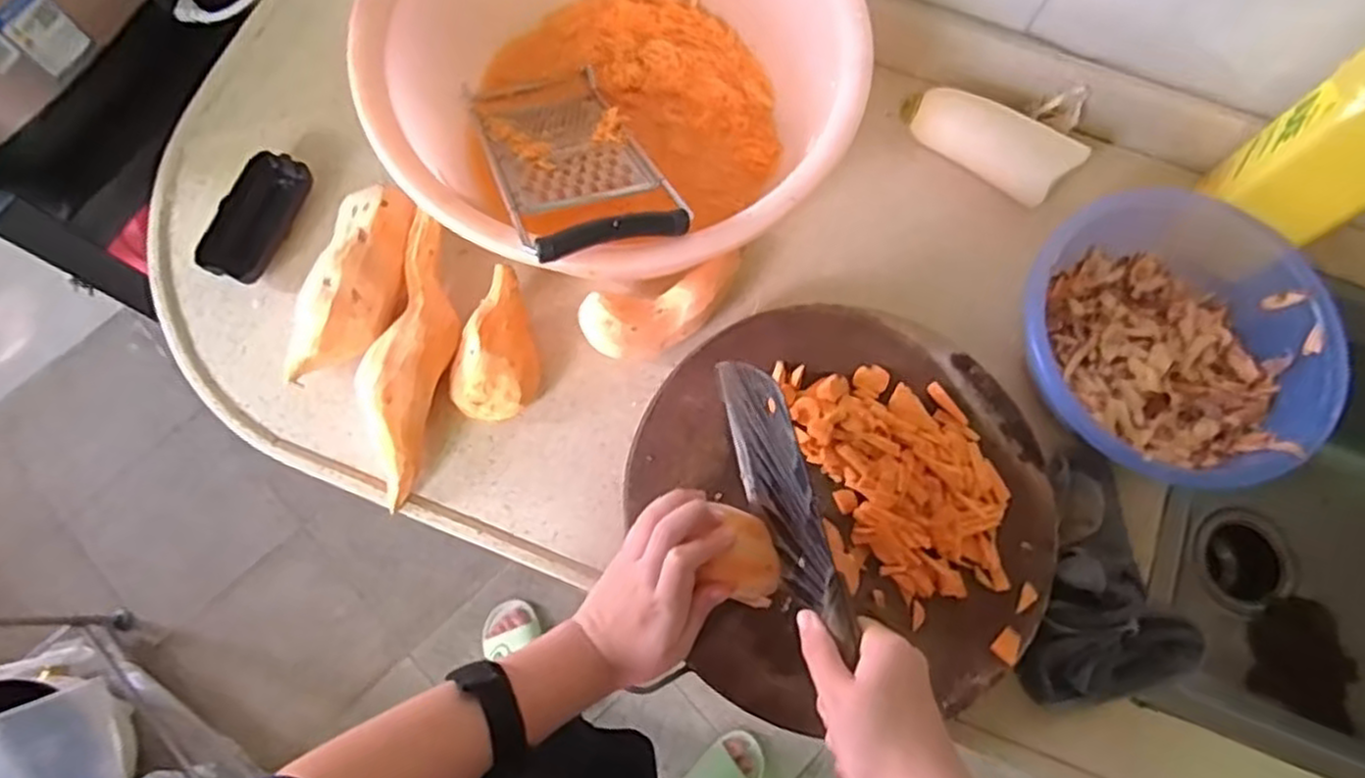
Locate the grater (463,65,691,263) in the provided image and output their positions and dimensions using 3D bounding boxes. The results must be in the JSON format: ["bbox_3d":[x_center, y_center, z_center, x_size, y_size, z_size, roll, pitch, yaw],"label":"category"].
[{"bbox_3d":[-0.087,-0.179,0.554,0.108,0.014,0.262,-14,45,-14],"label":"grater"}]

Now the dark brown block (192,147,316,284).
[{"bbox_3d":[-0.345,-0.138,0.600,0.049,0.028,0.110,17,74,3],"label":"dark brown block"}]

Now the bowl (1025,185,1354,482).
[{"bbox_3d":[0.362,-0.039,0.568,0.215,0.071,0.209,1,74,-2],"label":"bowl"}]

